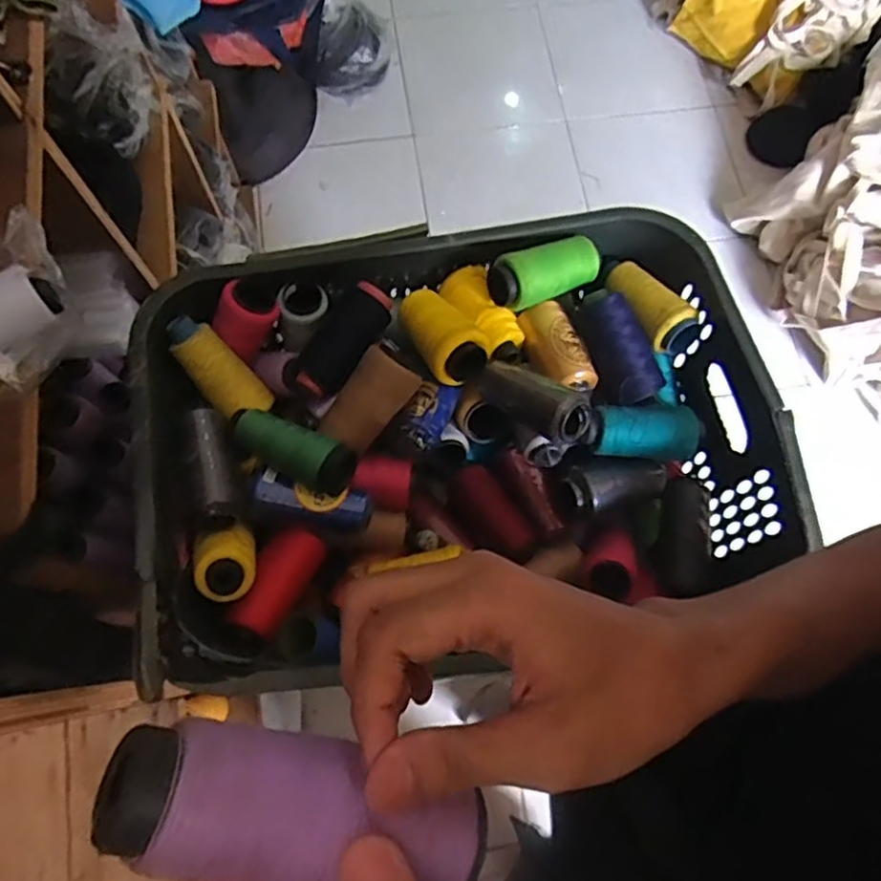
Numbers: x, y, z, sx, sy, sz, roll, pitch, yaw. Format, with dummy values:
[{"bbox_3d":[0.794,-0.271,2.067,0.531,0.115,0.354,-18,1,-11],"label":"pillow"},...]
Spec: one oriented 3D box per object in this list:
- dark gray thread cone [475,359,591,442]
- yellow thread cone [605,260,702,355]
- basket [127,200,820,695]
[{"bbox_3d":[0.086,-0.042,0.612,0.114,0.042,0.044,30,73,26],"label":"dark gray thread cone"},{"bbox_3d":[0.208,-0.141,0.662,0.061,0.054,0.112,-27,75,-10],"label":"yellow thread cone"},{"bbox_3d":[0.015,0.000,0.644,0.555,0.196,0.396,-10,73,-5],"label":"basket"}]

